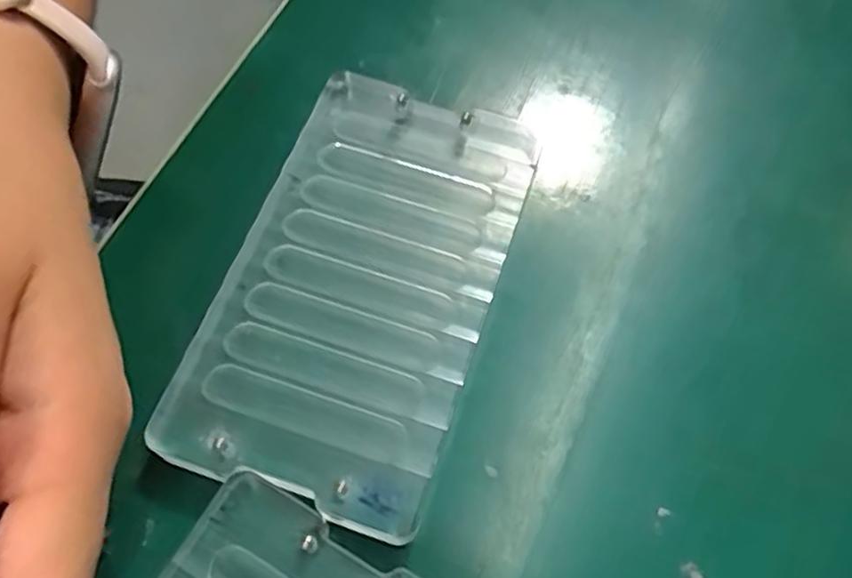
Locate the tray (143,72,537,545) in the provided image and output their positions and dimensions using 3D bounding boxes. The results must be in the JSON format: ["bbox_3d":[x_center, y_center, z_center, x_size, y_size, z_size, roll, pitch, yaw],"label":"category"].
[{"bbox_3d":[-0.017,-0.002,0.190,0.068,0.012,0.120,18,66,6],"label":"tray"}]

